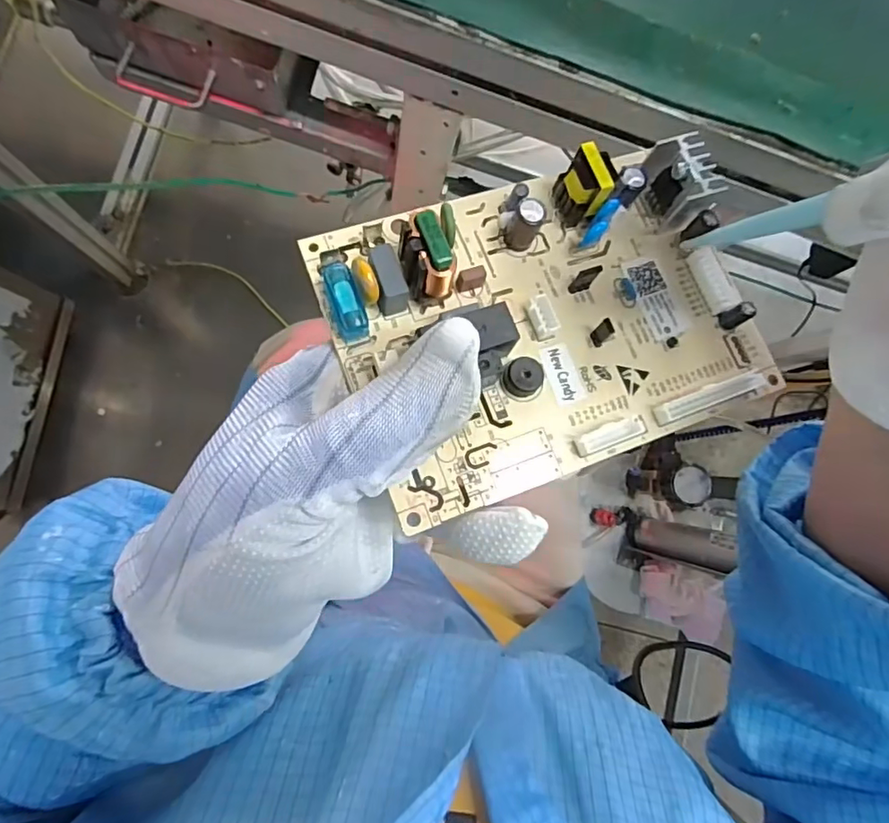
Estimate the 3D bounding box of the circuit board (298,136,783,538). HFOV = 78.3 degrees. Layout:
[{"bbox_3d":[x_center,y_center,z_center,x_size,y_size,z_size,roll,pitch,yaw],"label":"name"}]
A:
[{"bbox_3d":[0.035,-0.030,0.175,0.134,0.026,0.096,-19,88,-9],"label":"circuit board"}]

